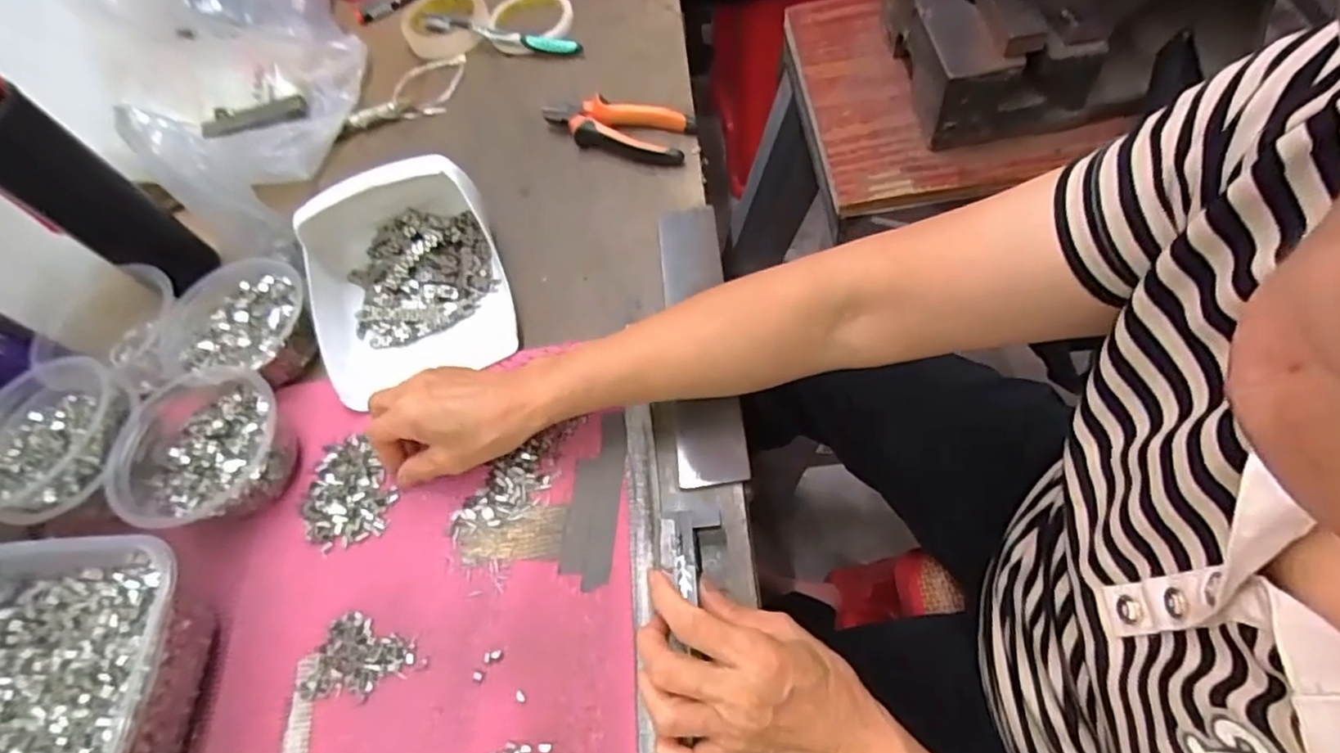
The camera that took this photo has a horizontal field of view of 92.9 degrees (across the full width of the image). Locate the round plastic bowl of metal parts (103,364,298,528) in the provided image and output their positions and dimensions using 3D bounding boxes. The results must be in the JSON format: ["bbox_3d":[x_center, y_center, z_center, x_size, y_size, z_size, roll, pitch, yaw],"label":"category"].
[{"bbox_3d":[-0.337,0.056,0.465,0.115,0.056,0.114,-4,62,8],"label":"round plastic bowl of metal parts"}]

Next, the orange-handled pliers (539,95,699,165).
[{"bbox_3d":[-0.054,-0.232,0.606,0.149,0.035,0.053,12,65,16],"label":"orange-handled pliers"}]

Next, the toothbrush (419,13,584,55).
[{"bbox_3d":[-0.185,-0.369,0.695,0.184,0.024,0.015,13,63,9],"label":"toothbrush"}]

